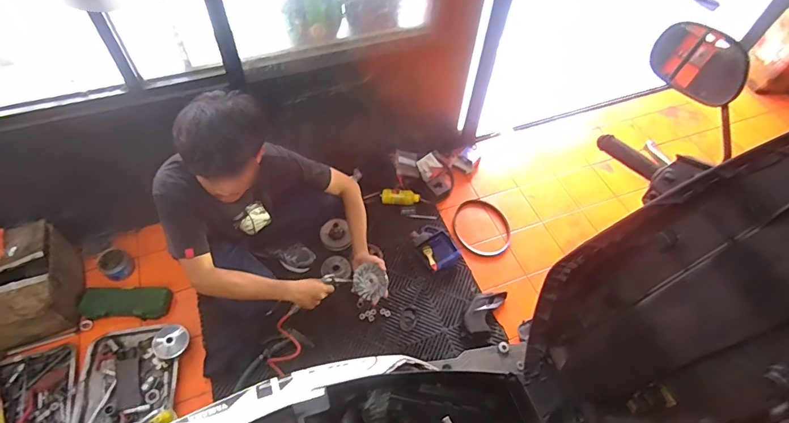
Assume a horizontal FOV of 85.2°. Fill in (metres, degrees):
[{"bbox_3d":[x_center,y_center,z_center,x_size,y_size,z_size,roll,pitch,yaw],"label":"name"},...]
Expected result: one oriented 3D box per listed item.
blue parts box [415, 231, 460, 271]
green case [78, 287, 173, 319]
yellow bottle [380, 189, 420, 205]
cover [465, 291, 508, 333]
[{"bbox_3d":[0.166,0.152,1.680,0.136,0.049,0.166,-21,58,-17],"label":"blue parts box"},{"bbox_3d":[-0.956,0.326,1.526,0.287,0.052,0.108,-1,55,-4],"label":"green case"},{"bbox_3d":[0.025,-0.065,1.826,0.167,0.059,0.054,5,54,1],"label":"yellow bottle"},{"bbox_3d":[0.329,0.351,1.547,0.098,0.059,0.193,40,75,23],"label":"cover"}]

